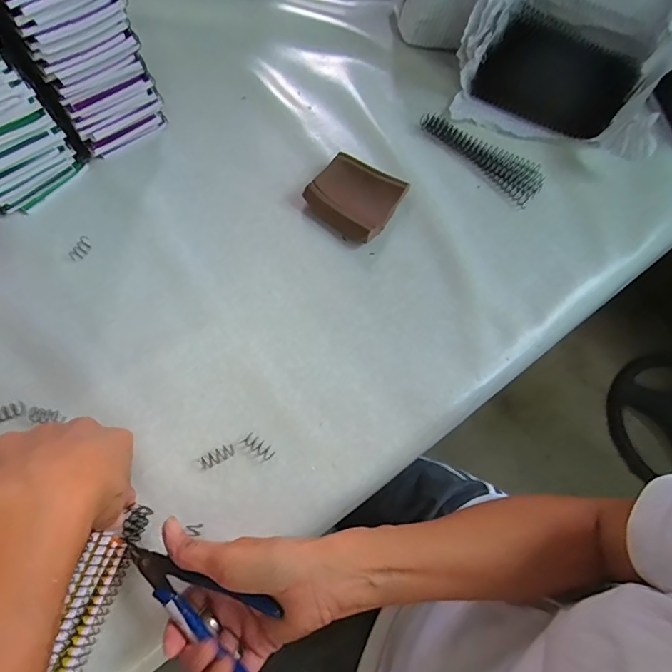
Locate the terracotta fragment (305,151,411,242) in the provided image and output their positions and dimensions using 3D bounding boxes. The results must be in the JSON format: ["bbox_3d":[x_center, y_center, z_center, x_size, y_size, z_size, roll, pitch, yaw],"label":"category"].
[{"bbox_3d":[0.022,-0.151,0.479,0.088,0.027,0.082,36,69,12],"label":"terracotta fragment"}]

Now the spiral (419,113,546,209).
[{"bbox_3d":[0.171,-0.215,0.514,0.049,0.016,0.158,-41,74,-18],"label":"spiral"}]

